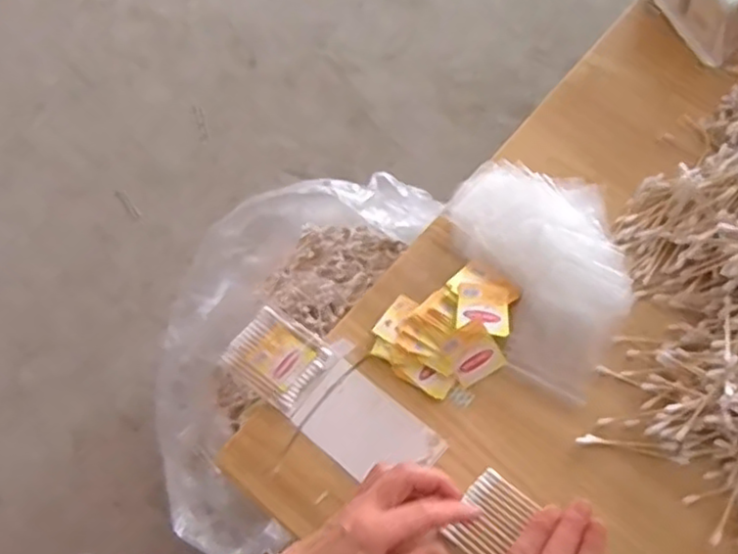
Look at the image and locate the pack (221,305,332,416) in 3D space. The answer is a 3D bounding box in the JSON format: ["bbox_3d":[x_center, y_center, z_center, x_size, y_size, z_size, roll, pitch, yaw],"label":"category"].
[{"bbox_3d":[-0.070,0.060,0.537,0.071,0.008,0.059,37,71,19],"label":"pack"}]

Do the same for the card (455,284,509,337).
[{"bbox_3d":[0.086,0.024,0.524,0.039,0.006,0.041,8,55,-4],"label":"card"}]

